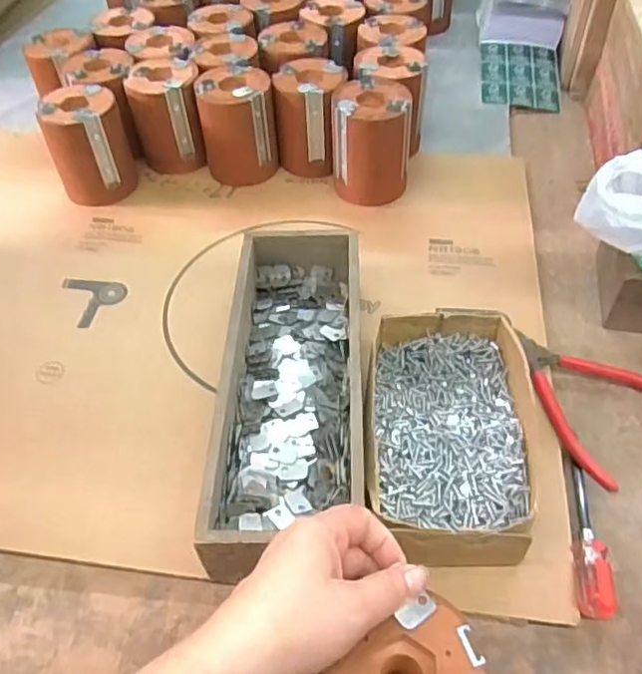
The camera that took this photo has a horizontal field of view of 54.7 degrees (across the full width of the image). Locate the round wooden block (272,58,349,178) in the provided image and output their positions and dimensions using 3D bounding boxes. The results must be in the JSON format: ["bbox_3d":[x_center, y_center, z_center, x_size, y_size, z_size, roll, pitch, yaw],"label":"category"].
[{"bbox_3d":[-0.012,-0.238,0.682,0.067,0.103,0.073,-1,50,2],"label":"round wooden block"}]

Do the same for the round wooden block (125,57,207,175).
[{"bbox_3d":[-0.170,-0.246,0.698,0.076,0.099,0.082,-10,51,-6],"label":"round wooden block"}]

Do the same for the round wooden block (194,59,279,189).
[{"bbox_3d":[-0.089,-0.232,0.681,0.077,0.105,0.075,-7,50,-2],"label":"round wooden block"}]

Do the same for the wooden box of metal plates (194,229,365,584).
[{"bbox_3d":[-0.019,0.038,0.473,0.099,0.072,0.287,0,50,3],"label":"wooden box of metal plates"}]

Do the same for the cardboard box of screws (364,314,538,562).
[{"bbox_3d":[0.092,0.071,0.446,0.114,0.060,0.192,4,51,6],"label":"cardboard box of screws"}]

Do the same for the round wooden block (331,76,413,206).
[{"bbox_3d":[0.051,-0.201,0.648,0.079,0.099,0.087,-1,50,3],"label":"round wooden block"}]

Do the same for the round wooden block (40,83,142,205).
[{"bbox_3d":[-0.247,-0.204,0.663,0.081,0.100,0.087,-1,50,2],"label":"round wooden block"}]

